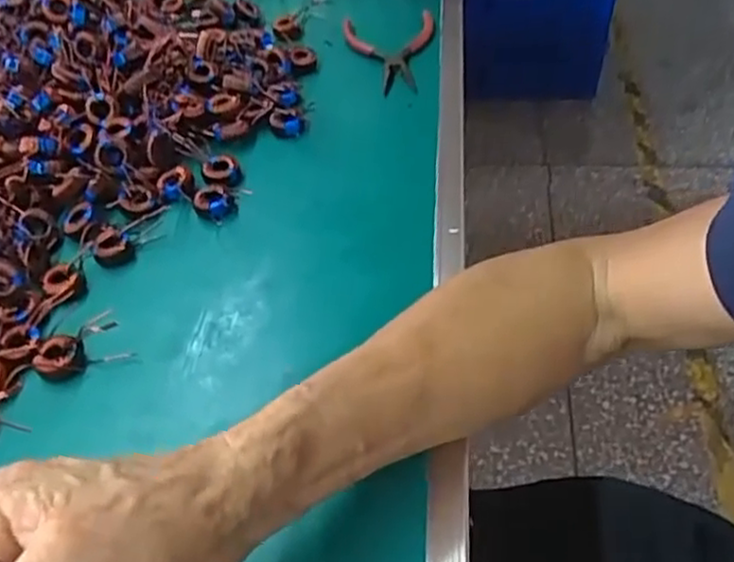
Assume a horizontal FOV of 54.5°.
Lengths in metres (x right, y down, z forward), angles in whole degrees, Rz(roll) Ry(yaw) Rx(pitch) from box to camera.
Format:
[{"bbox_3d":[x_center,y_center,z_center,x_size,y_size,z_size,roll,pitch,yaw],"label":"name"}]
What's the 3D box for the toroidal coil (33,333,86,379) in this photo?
[{"bbox_3d":[-0.183,0.044,0.423,0.028,0.007,0.028,-3,47,3],"label":"toroidal coil"}]

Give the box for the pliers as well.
[{"bbox_3d":[0.014,-0.207,0.638,0.080,0.022,0.126,5,48,11],"label":"pliers"}]

